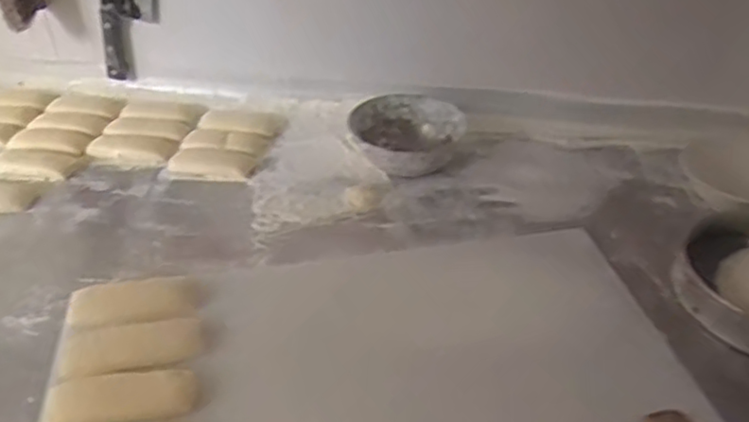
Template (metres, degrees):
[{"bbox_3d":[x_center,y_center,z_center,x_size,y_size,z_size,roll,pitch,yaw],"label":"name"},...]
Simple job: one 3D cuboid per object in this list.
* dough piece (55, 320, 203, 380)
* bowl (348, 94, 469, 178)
[{"bbox_3d":[-0.232,0.135,0.618,0.132,0.034,0.047,-4,37,-5],"label":"dough piece"},{"bbox_3d":[0.038,-0.106,0.904,0.152,0.063,0.152,0,36,0],"label":"bowl"}]

